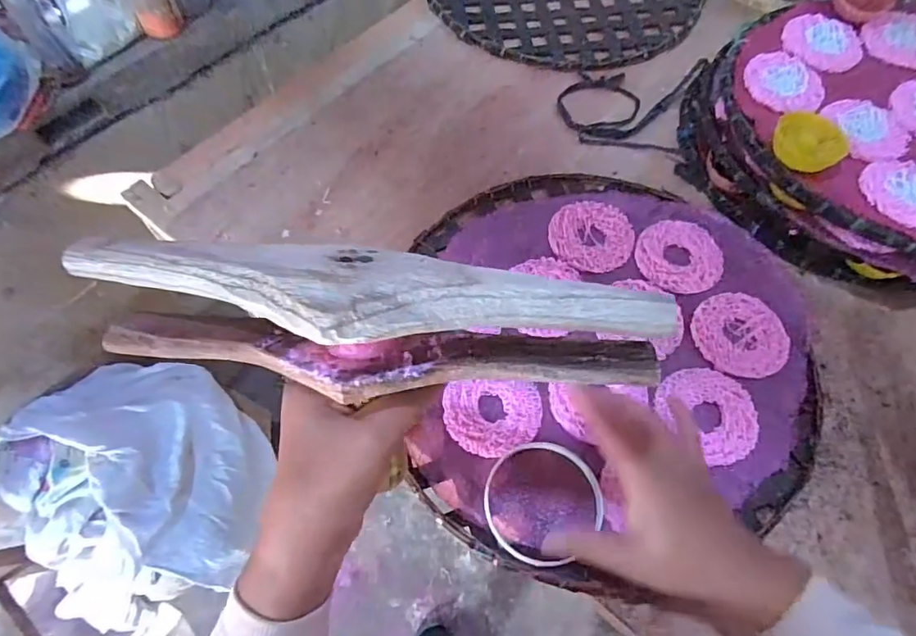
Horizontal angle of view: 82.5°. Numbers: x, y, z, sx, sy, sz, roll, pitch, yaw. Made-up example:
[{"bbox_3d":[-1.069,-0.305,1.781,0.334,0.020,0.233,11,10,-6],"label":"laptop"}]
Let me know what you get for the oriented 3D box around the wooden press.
[{"bbox_3d":[-0.046,0.003,0.238,0.268,0.051,0.058,4,62,6],"label":"wooden press"}]

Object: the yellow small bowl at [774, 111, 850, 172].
[{"bbox_3d":[0.313,-0.158,0.470,0.061,0.020,0.057,0,62,-1],"label":"yellow small bowl"}]

